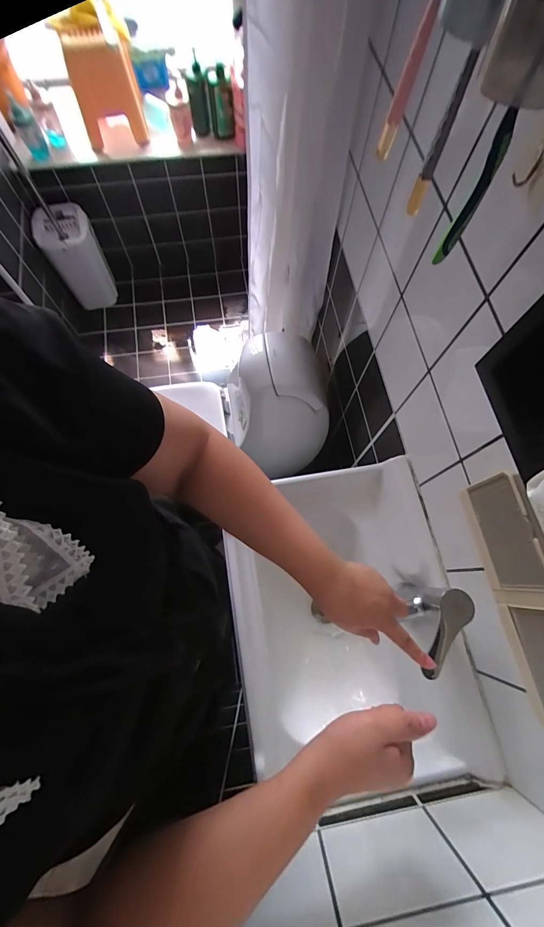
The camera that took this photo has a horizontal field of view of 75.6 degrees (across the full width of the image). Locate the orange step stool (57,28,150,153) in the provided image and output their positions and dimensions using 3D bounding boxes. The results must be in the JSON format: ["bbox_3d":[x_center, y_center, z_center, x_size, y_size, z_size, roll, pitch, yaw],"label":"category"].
[{"bbox_3d":[-0.615,-1.363,1.281,0.220,0.315,0.180,-15,72,-7],"label":"orange step stool"}]

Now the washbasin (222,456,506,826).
[{"bbox_3d":[0.136,0.283,0.672,0.357,0.211,0.514,-9,71,-5],"label":"washbasin"}]

